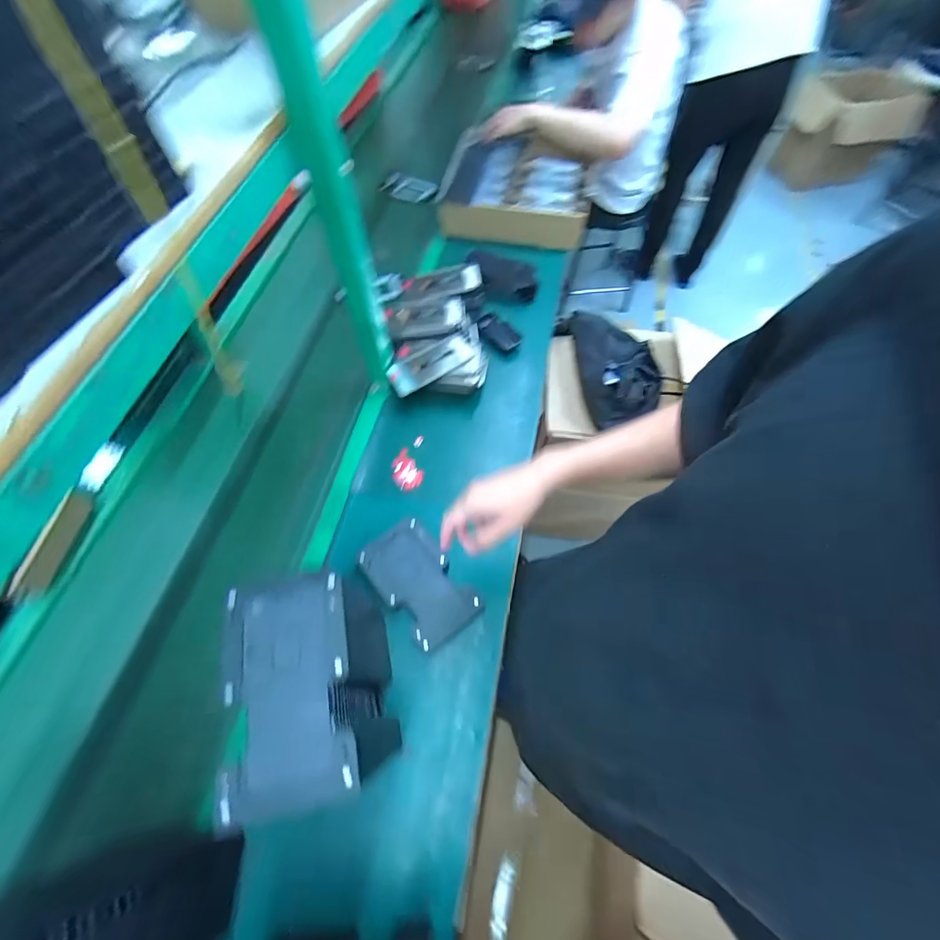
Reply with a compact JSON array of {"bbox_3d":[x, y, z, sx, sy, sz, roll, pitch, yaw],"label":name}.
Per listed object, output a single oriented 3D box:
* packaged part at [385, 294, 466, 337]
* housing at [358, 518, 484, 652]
[{"bbox_3d":[-0.087,-0.307,0.831,0.156,0.023,0.098,-4,62,-4],"label":"packaged part"},{"bbox_3d":[-0.080,0.169,0.645,0.108,0.023,0.189,-37,68,-19],"label":"housing"}]

